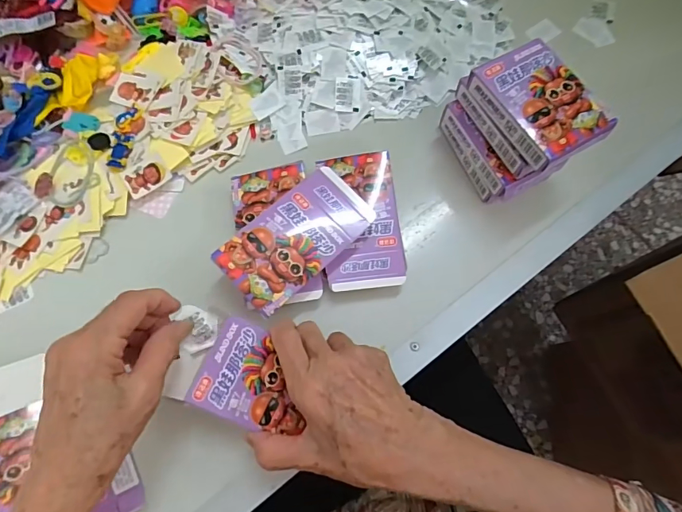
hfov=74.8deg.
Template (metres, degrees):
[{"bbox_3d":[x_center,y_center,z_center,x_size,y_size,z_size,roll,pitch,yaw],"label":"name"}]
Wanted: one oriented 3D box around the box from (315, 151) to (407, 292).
[{"bbox_3d":[0.017,-0.029,0.387,0.064,0.028,0.118,-7,72,-2],"label":"box"}]

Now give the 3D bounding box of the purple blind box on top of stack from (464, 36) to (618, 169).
[{"bbox_3d":[0.152,-0.117,0.339,0.065,0.021,0.093,-30,75,-9],"label":"purple blind box on top of stack"}]

